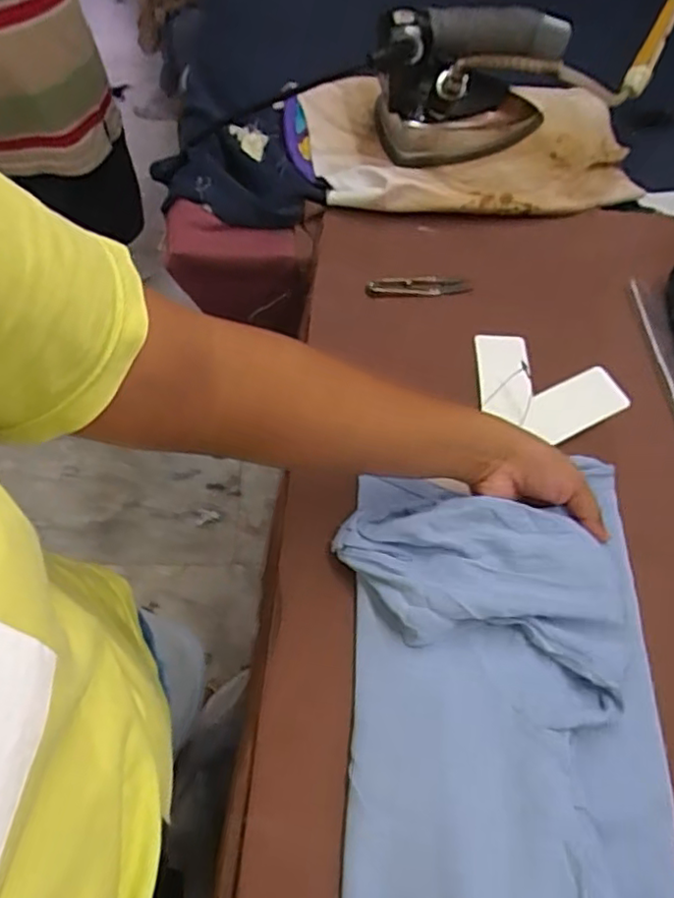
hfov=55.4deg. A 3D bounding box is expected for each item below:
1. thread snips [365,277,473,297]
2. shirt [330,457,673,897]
[{"bbox_3d":[0.082,-0.162,0.643,0.105,0.014,0.015,-7,61,-8],"label":"thread snips"},{"bbox_3d":[0.110,0.285,0.354,0.211,0.041,0.580,1,63,-3],"label":"shirt"}]

